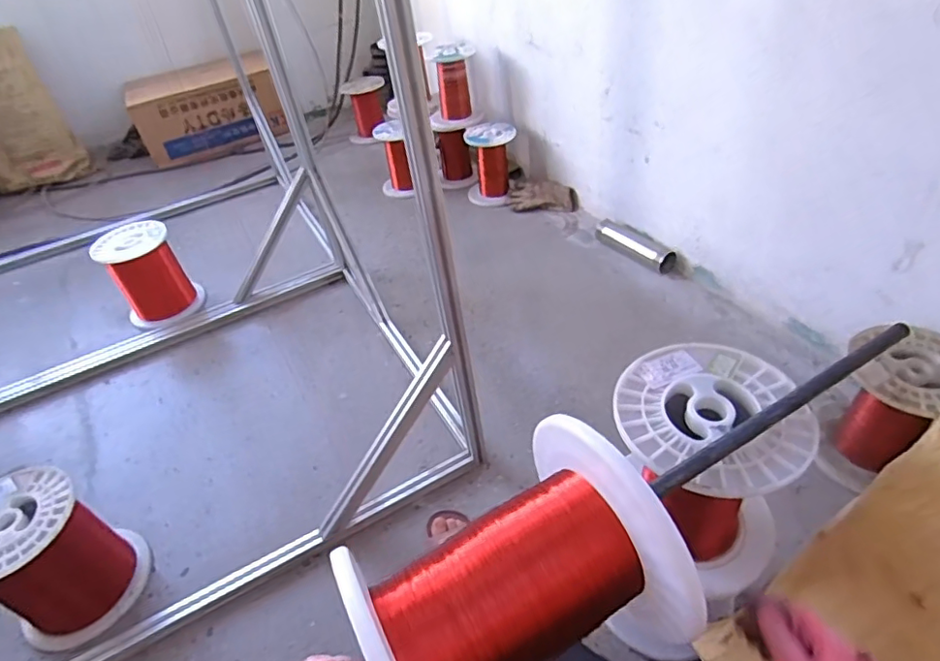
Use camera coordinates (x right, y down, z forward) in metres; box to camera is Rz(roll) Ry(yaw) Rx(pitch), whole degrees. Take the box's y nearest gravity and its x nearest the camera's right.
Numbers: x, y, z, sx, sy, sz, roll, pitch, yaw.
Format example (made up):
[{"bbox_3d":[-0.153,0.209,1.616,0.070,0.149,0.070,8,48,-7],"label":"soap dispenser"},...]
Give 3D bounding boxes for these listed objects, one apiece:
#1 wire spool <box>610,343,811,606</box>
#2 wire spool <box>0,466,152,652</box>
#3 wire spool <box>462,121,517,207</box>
[{"bbox_3d":[0.272,0.169,0.663,0.196,0.231,0.200,-5,41,5],"label":"wire spool"},{"bbox_3d":[-0.714,0.384,0.929,0.209,0.231,0.204,17,47,24],"label":"wire spool"},{"bbox_3d":[0.073,-0.566,1.870,0.175,0.227,0.180,-5,41,5],"label":"wire spool"}]

